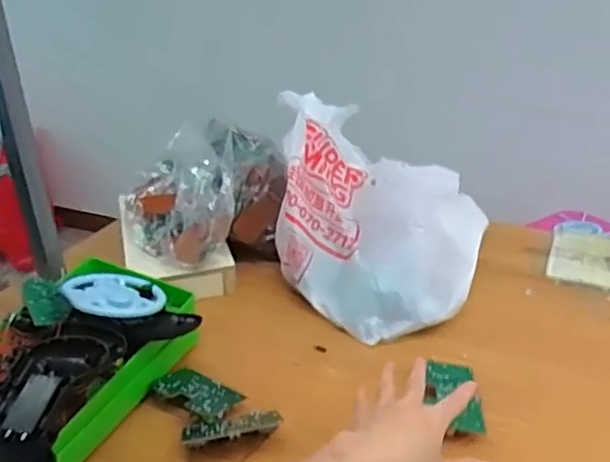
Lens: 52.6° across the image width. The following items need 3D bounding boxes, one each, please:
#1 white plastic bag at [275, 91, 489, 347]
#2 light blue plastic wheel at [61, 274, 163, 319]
[{"bbox_3d":[0.094,-0.031,0.774,0.258,0.191,0.277,-2,28,1],"label":"white plastic bag"},{"bbox_3d":[-0.198,0.065,0.645,0.097,0.015,0.088,-2,24,-43],"label":"light blue plastic wheel"}]

